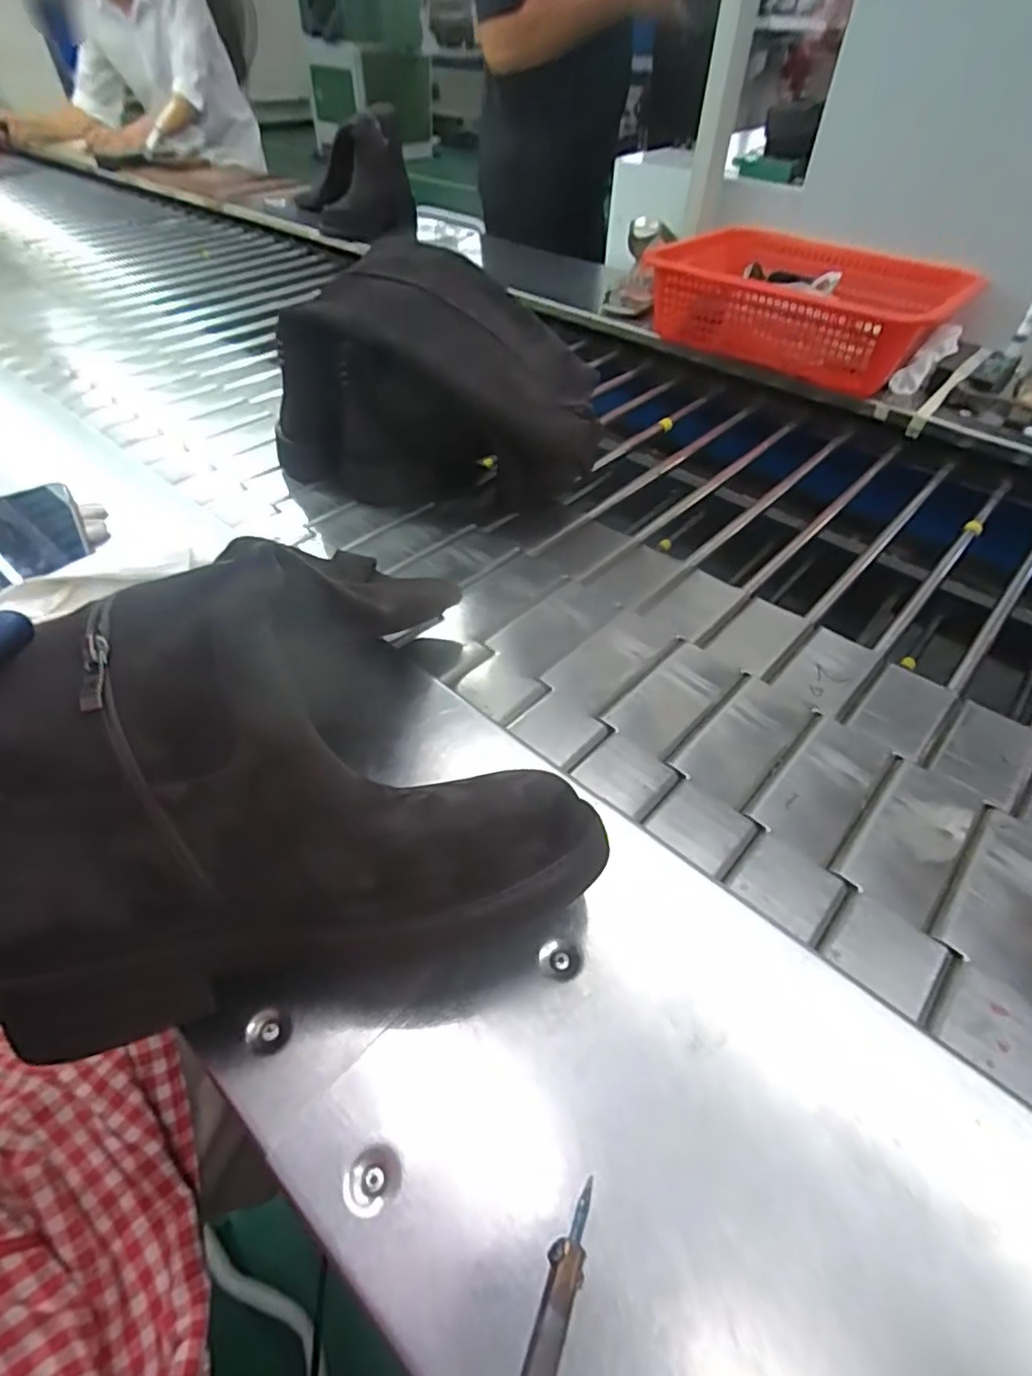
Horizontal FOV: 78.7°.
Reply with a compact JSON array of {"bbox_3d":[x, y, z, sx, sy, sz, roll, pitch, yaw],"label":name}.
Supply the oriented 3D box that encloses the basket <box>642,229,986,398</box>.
[{"bbox_3d":[0.422,-0.575,0.935,0.418,0.110,0.310,35,56,26],"label":"basket"}]

